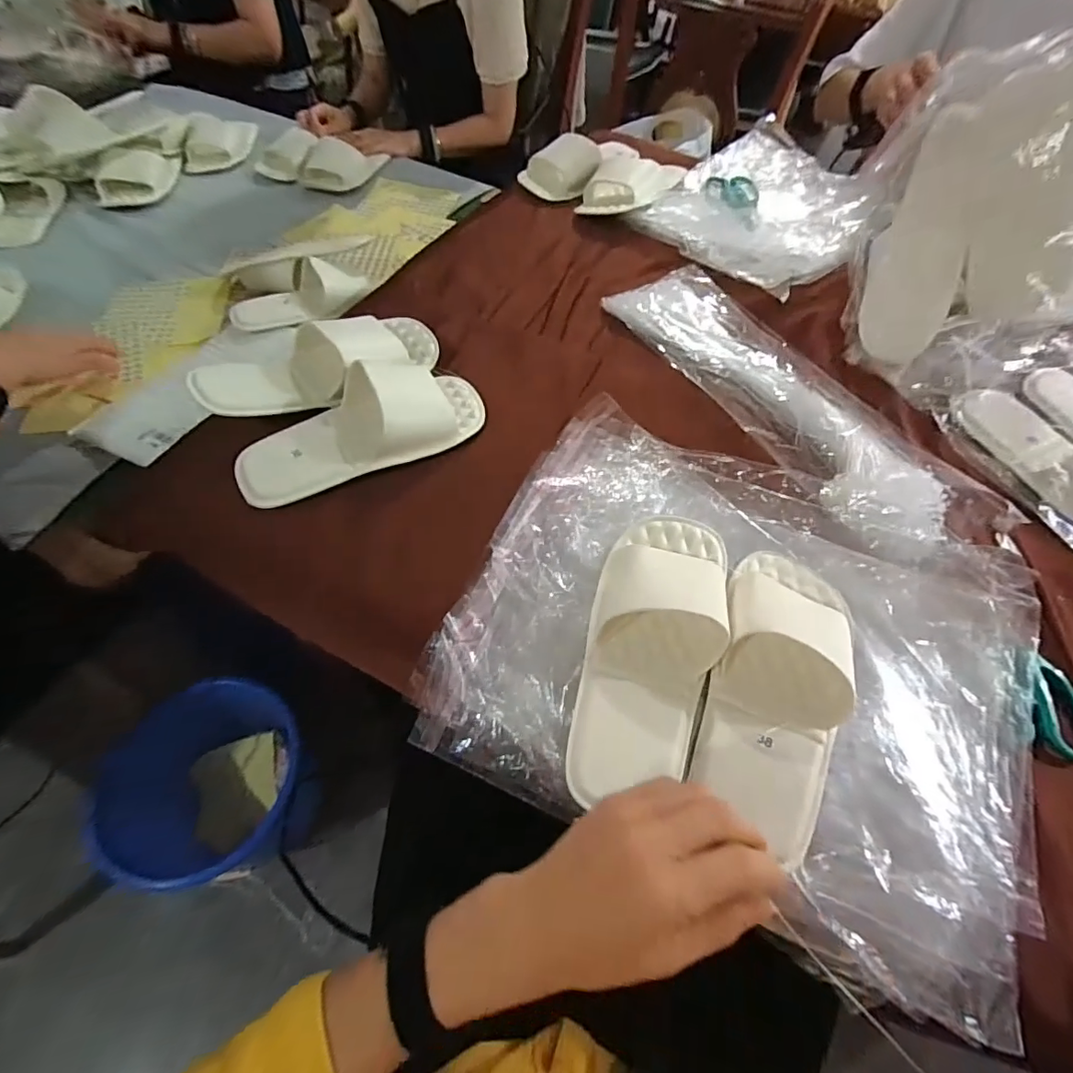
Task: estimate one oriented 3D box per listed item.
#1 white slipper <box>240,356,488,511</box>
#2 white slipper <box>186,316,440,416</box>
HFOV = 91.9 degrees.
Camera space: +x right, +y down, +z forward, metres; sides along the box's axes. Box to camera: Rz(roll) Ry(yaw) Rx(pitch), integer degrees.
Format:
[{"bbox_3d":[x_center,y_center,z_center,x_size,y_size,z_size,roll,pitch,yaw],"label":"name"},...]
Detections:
[{"bbox_3d":[-0.160,-0.106,0.484,0.237,0.070,0.096,-22,58,-17],"label":"white slipper"},{"bbox_3d":[-0.210,-0.175,0.515,0.228,0.054,0.082,-31,61,-22],"label":"white slipper"}]

